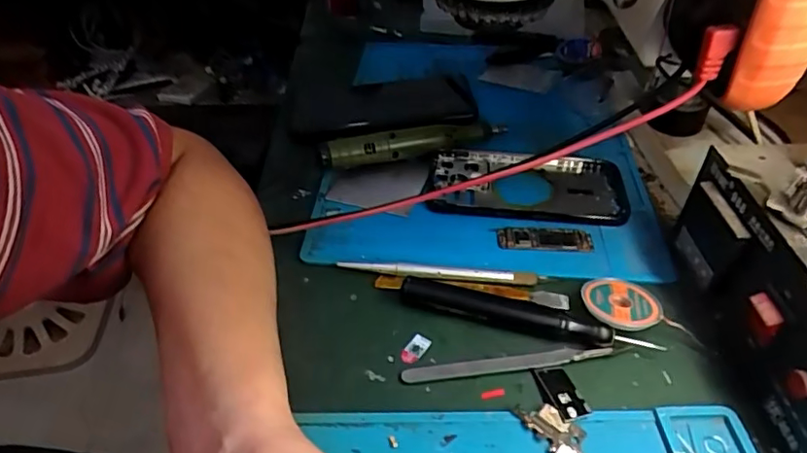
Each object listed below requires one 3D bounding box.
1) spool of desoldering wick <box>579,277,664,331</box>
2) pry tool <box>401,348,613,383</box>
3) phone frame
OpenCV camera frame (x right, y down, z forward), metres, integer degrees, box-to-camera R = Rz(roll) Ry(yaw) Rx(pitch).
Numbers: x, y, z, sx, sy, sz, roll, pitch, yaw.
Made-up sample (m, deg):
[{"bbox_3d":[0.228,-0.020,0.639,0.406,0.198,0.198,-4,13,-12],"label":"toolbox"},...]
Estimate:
[{"bbox_3d":[0.129,0.046,0.327,0.044,0.011,0.041,-1,41,1],"label":"spool of desoldering wick"},{"bbox_3d":[0.057,0.077,0.305,0.116,0.004,0.008,-5,41,-4],"label":"pry tool"},{"bbox_3d":[0.093,-0.032,0.419,0.145,0.013,0.073,6,42,8],"label":"phone frame"}]

